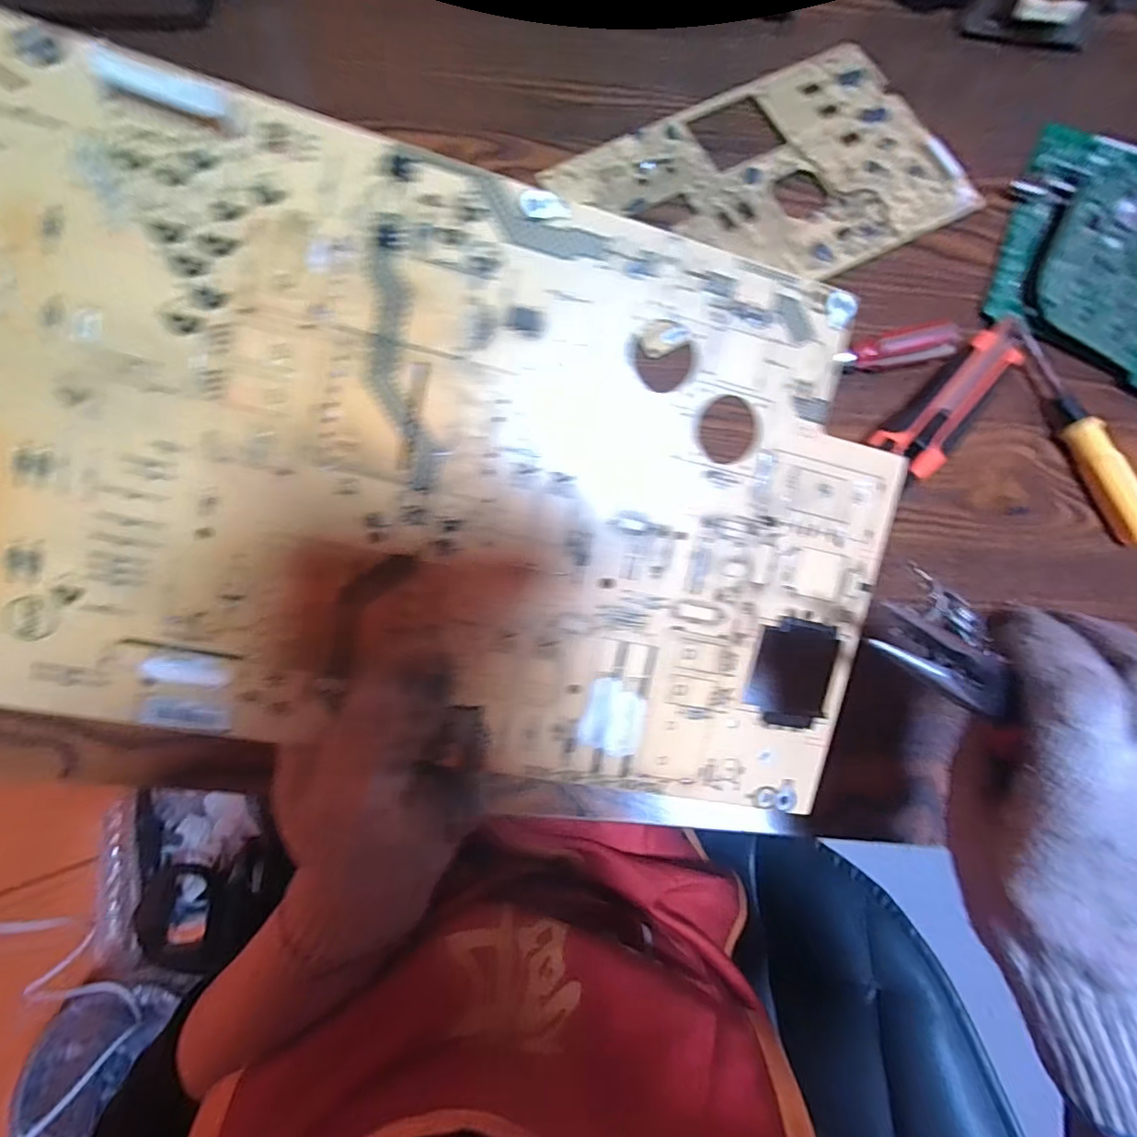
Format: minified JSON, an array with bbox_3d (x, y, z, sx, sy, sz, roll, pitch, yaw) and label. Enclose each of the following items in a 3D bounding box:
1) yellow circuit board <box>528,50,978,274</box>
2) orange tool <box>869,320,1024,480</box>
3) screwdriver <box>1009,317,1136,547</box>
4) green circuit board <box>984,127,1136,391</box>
[{"bbox_3d":[0.141,-0.275,0.388,0.261,0.007,0.167,-27,80,-5],"label":"yellow circuit board"},{"bbox_3d":[0.253,-0.111,0.350,0.133,0.018,0.039,-42,81,-8],"label":"orange tool"},{"bbox_3d":[0.329,-0.092,0.347,0.017,0.022,0.165,-18,79,-4],"label":"screwdriver"},{"bbox_3d":[0.389,-0.225,0.376,0.146,0.022,0.199,24,79,5],"label":"green circuit board"}]

